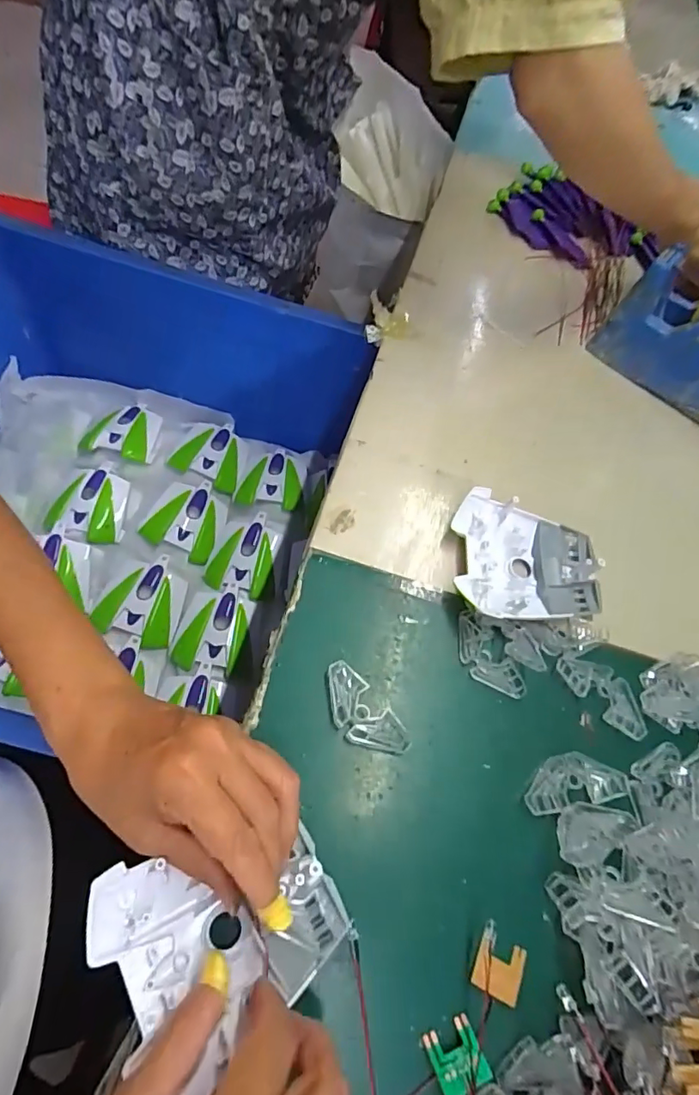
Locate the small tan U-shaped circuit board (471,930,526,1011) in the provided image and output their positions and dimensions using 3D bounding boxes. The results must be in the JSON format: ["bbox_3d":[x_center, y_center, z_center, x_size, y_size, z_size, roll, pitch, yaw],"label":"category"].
[{"bbox_3d":[0.079,0.223,0.276,0.026,0.005,0.025,21,62,9],"label":"small tan U-shaped circuit board"}]

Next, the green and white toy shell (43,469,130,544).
[{"bbox_3d":[-0.321,-0.050,0.645,0.079,0.032,0.092,3,61,-7],"label":"green and white toy shell"}]

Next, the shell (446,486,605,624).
[{"bbox_3d":[0.132,0.008,0.384,0.106,0.023,0.095,4,60,-1],"label":"shell"}]

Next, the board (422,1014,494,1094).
[{"bbox_3d":[0.052,0.247,0.253,0.024,0.004,0.026,-14,36,-15],"label":"board"}]

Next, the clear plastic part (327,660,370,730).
[{"bbox_3d":[-0.001,0.093,0.332,0.024,0.006,0.039,-3,61,-5],"label":"clear plastic part"}]

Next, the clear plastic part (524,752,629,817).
[{"bbox_3d":[0.140,0.145,0.326,0.067,0.012,0.030,-7,61,-7],"label":"clear plastic part"}]

